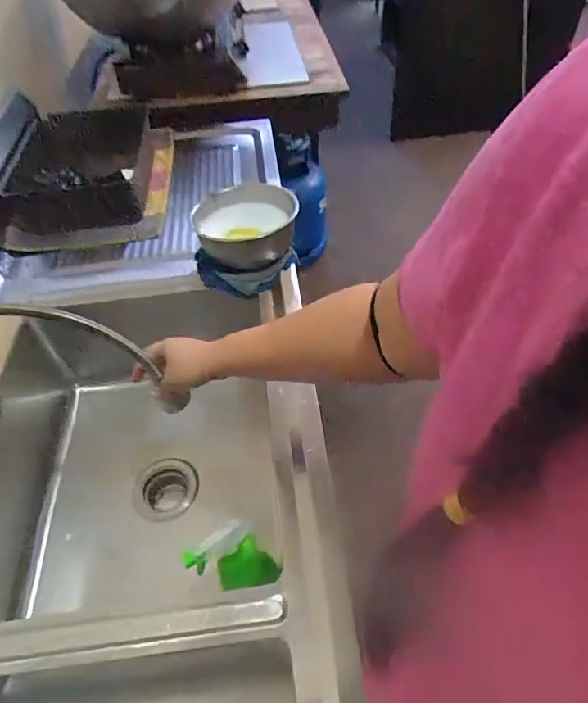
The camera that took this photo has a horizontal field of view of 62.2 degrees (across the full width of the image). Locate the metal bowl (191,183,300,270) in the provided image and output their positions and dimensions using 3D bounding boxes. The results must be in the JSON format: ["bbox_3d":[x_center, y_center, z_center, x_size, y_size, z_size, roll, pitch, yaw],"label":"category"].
[{"bbox_3d":[-0.085,-0.232,0.887,0.174,0.081,0.178,-1,50,2],"label":"metal bowl"}]

